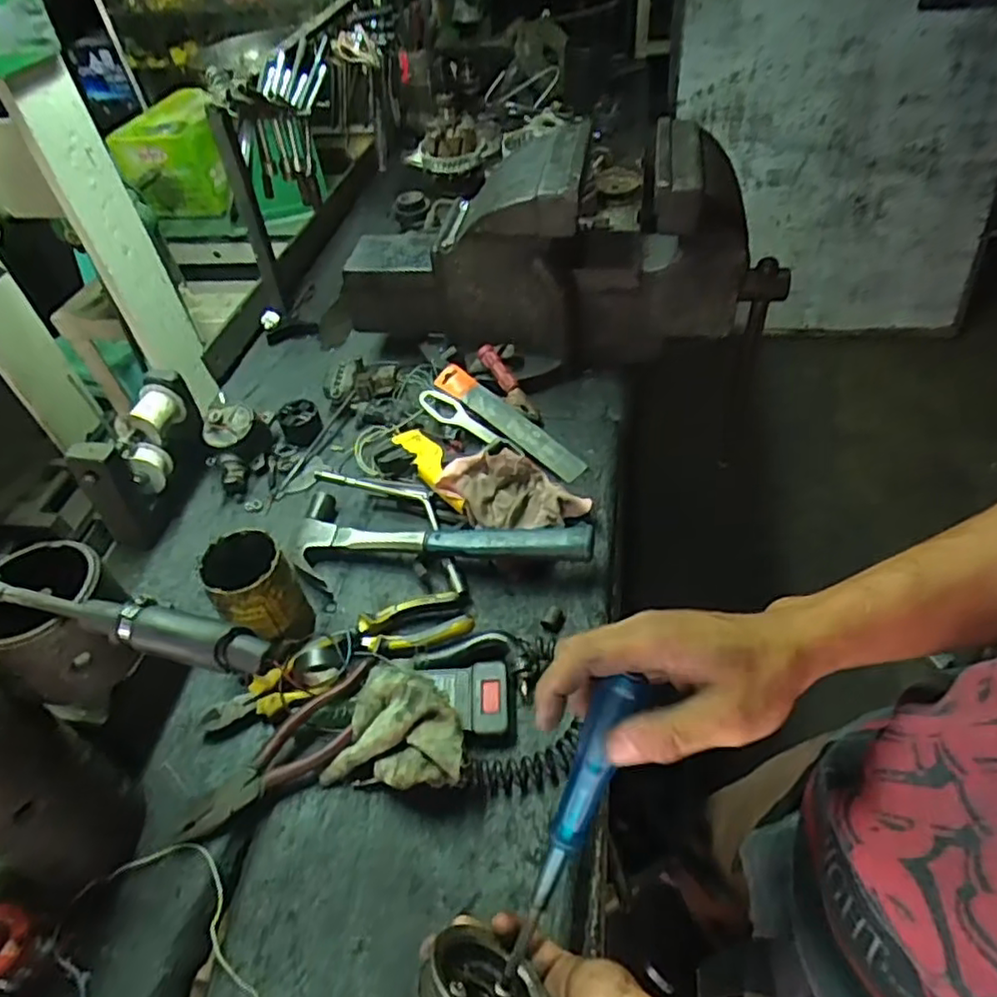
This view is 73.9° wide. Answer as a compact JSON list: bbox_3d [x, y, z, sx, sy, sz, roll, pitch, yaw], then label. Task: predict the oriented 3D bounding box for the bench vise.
[{"bbox_3d":[0.070,-0.315,0.865,0.549,0.242,0.189,8,48,14],"label":"bench vise"}]

